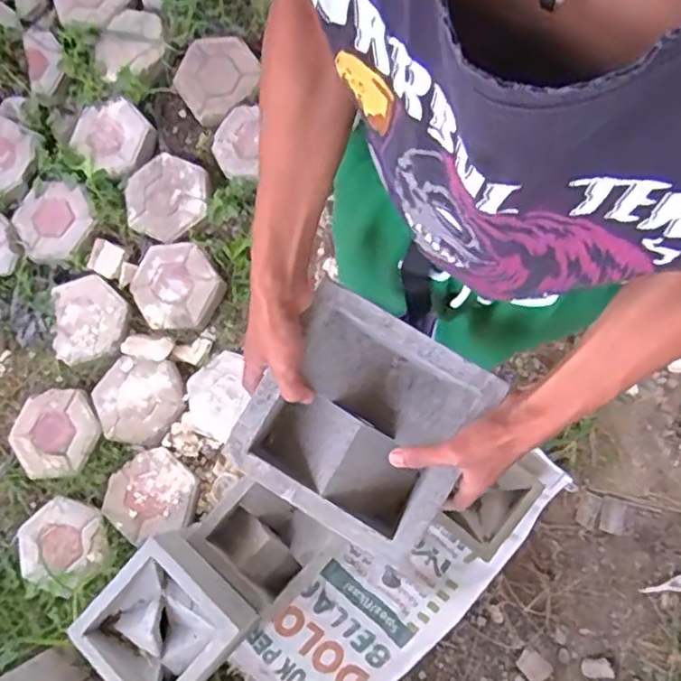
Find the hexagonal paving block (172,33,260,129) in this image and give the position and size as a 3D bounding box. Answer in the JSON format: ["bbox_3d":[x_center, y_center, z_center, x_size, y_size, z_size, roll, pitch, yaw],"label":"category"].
[{"bbox_3d":[-0.301,-0.647,1.618,0.210,0.050,0.189,-39,81,-2],"label":"hexagonal paving block"}]

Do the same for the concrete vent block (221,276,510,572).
[{"bbox_3d":[0.020,0.080,0.629,0.190,0.088,0.189,30,79,8],"label":"concrete vent block"}]

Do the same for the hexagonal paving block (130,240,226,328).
[{"bbox_3d":[-0.381,-0.126,1.548,0.187,0.044,0.202,-37,81,-2],"label":"hexagonal paving block"}]

